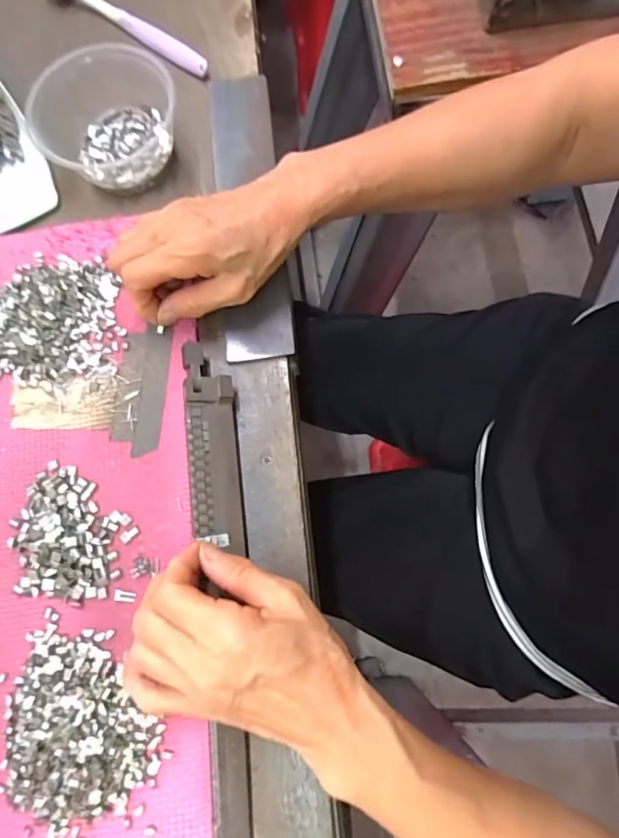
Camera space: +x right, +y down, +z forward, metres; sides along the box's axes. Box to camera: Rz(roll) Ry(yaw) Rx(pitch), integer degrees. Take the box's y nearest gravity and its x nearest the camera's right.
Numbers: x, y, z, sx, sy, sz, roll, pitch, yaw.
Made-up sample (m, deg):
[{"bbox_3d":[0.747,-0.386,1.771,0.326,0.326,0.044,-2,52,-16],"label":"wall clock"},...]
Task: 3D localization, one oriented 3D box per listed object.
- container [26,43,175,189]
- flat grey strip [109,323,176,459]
[{"bbox_3d":[-0.152,-0.227,0.372,0.101,0.057,0.088,-16,77,-2],"label":"container"},{"bbox_3d":[-0.118,-0.022,0.343,0.034,0.004,0.089,5,78,1],"label":"flat grey strip"}]

